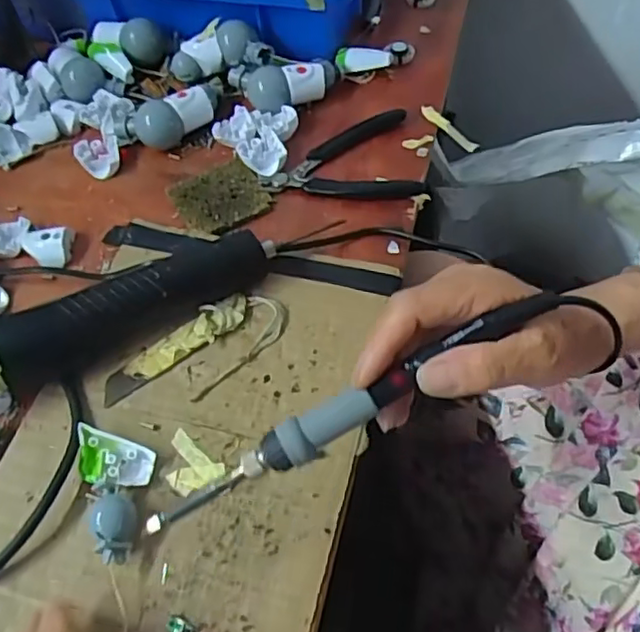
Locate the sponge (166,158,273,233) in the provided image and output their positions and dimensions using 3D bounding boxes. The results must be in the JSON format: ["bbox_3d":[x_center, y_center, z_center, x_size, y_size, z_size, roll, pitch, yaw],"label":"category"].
[{"bbox_3d":[-0.072,-0.087,0.451,0.062,0.004,0.060,-28,61,-15],"label":"sponge"}]

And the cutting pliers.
[{"bbox_3d":[0.016,-0.119,0.462,0.114,0.013,0.079,3,58,4],"label":"cutting pliers"}]

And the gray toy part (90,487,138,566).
[{"bbox_3d":[-0.103,0.106,0.320,0.020,0.020,0.037,2,58,3],"label":"gray toy part"}]

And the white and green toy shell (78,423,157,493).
[{"bbox_3d":[-0.112,0.079,0.339,0.042,0.019,0.028,14,59,10],"label":"white and green toy shell"}]

